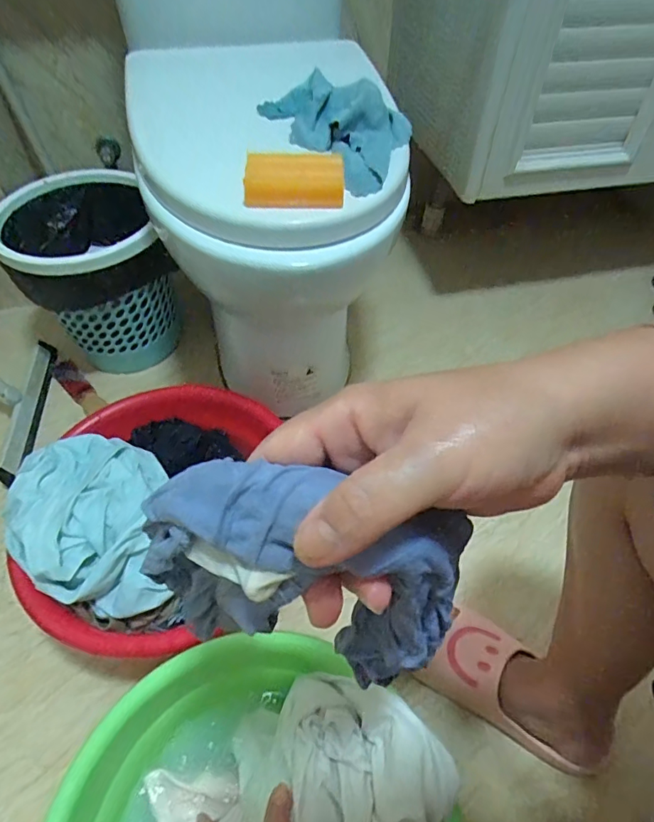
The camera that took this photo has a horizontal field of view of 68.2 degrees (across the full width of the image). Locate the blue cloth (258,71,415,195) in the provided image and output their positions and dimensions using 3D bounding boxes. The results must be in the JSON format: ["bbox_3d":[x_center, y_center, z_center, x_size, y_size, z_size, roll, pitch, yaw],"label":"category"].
[{"bbox_3d":[0.037,-0.353,0.591,0.155,0.041,0.226,-24,55,-20],"label":"blue cloth"}]

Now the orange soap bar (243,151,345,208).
[{"bbox_3d":[-0.034,-0.243,0.503,0.101,0.035,0.056,0,50,-1],"label":"orange soap bar"}]

